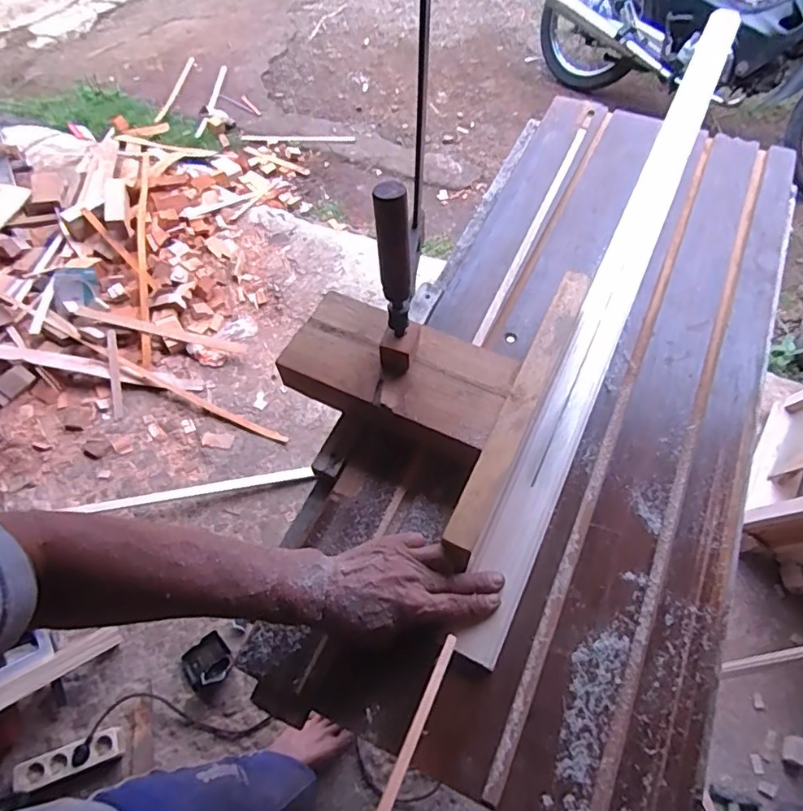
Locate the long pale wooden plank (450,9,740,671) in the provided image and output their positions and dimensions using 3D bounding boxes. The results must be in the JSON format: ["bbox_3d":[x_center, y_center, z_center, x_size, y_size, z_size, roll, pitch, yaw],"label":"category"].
[{"bbox_3d":[0.324,-0.232,0.747,0.056,0.033,1.183,23,62,14],"label":"long pale wooden plank"}]

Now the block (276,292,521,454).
[{"bbox_3d":[-0.003,-0.039,0.616,0.244,0.051,0.124,22,61,13],"label":"block"}]

